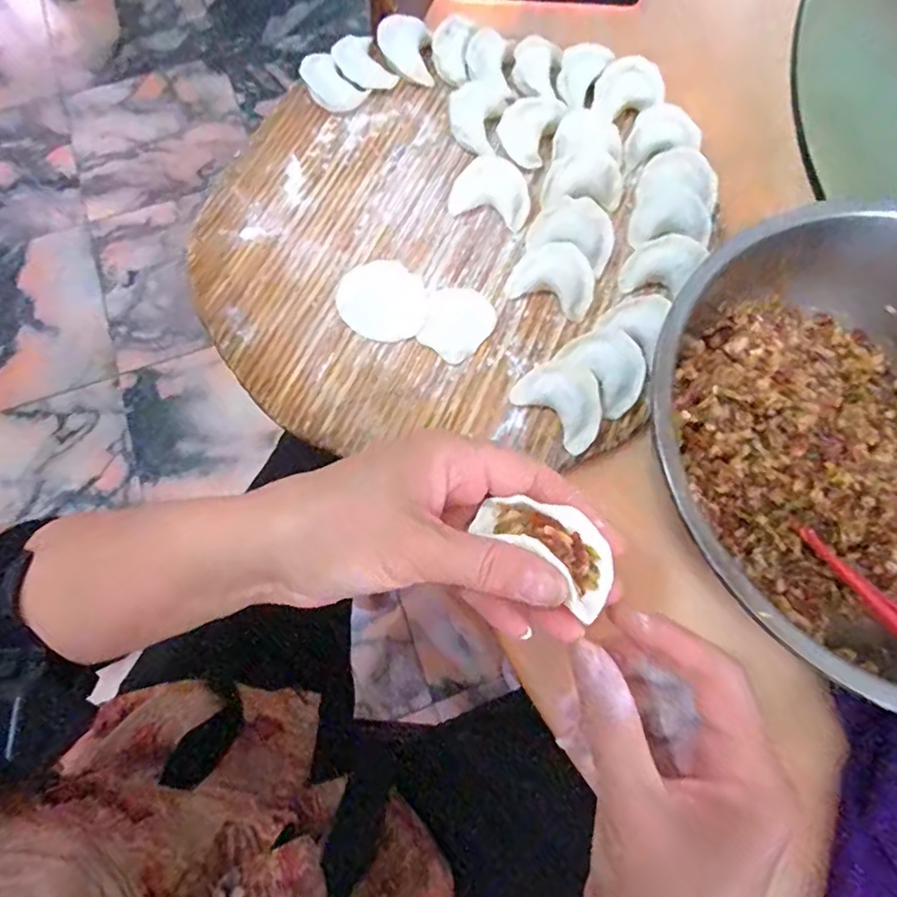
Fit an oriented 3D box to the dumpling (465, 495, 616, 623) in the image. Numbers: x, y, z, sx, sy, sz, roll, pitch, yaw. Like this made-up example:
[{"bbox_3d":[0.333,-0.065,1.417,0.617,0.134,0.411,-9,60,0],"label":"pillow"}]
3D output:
[{"bbox_3d":[0.042,0.041,0.234,0.062,0.025,0.031,36,77,11],"label":"dumpling"}]

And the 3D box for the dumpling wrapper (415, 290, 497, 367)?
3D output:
[{"bbox_3d":[0.005,-0.084,0.375,0.046,0.006,0.053,36,76,10],"label":"dumpling wrapper"}]

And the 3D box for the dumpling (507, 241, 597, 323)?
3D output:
[{"bbox_3d":[0.070,-0.113,0.372,0.053,0.021,0.038,23,75,7],"label":"dumpling"}]

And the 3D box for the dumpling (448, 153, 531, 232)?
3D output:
[{"bbox_3d":[0.031,-0.180,0.397,0.054,0.023,0.036,20,74,6],"label":"dumpling"}]

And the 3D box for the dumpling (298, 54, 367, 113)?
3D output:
[{"bbox_3d":[-0.091,-0.274,0.428,0.050,0.016,0.031,42,78,11],"label":"dumpling"}]

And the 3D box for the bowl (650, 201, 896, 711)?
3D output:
[{"bbox_3d":[0.222,0.000,0.302,0.239,0.095,0.238,0,73,0],"label":"bowl"}]

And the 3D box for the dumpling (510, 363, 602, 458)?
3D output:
[{"bbox_3d":[0.070,-0.029,0.343,0.056,0.020,0.037,42,78,11],"label":"dumpling"}]

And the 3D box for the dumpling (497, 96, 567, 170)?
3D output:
[{"bbox_3d":[0.059,-0.235,0.413,0.039,0.016,0.056,24,75,7],"label":"dumpling"}]

